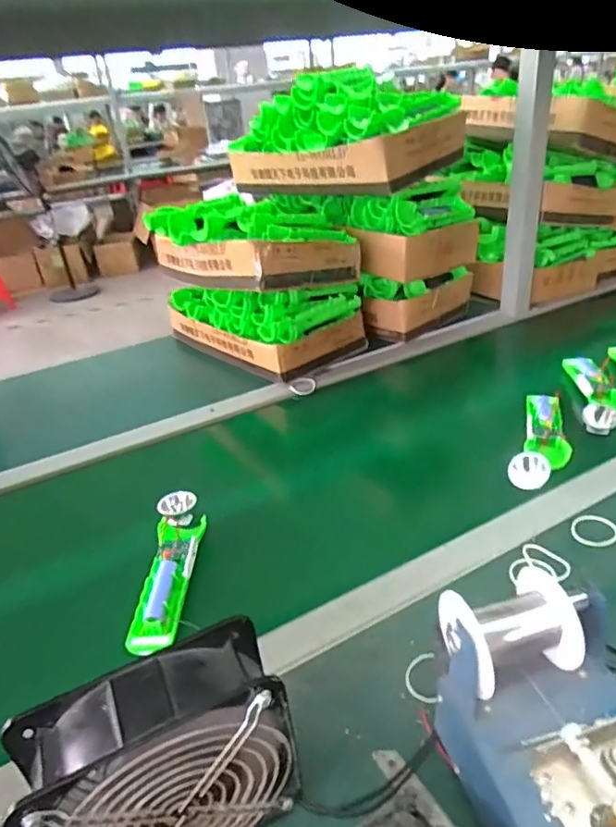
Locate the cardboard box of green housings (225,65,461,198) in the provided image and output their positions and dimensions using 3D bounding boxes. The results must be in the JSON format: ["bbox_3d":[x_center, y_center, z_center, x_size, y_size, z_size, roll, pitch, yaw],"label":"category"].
[{"bbox_3d":[0.052,-0.505,0.995,0.415,0.172,0.210,21,40,39],"label":"cardboard box of green housings"}]

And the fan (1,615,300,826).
[{"bbox_3d":[-0.084,0.223,0.338,0.148,0.150,0.055,-20,33,-21],"label":"fan"}]

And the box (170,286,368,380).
[{"bbox_3d":[-0.106,-0.204,1.078,0.202,0.124,0.383,-30,37,-33],"label":"box"}]

